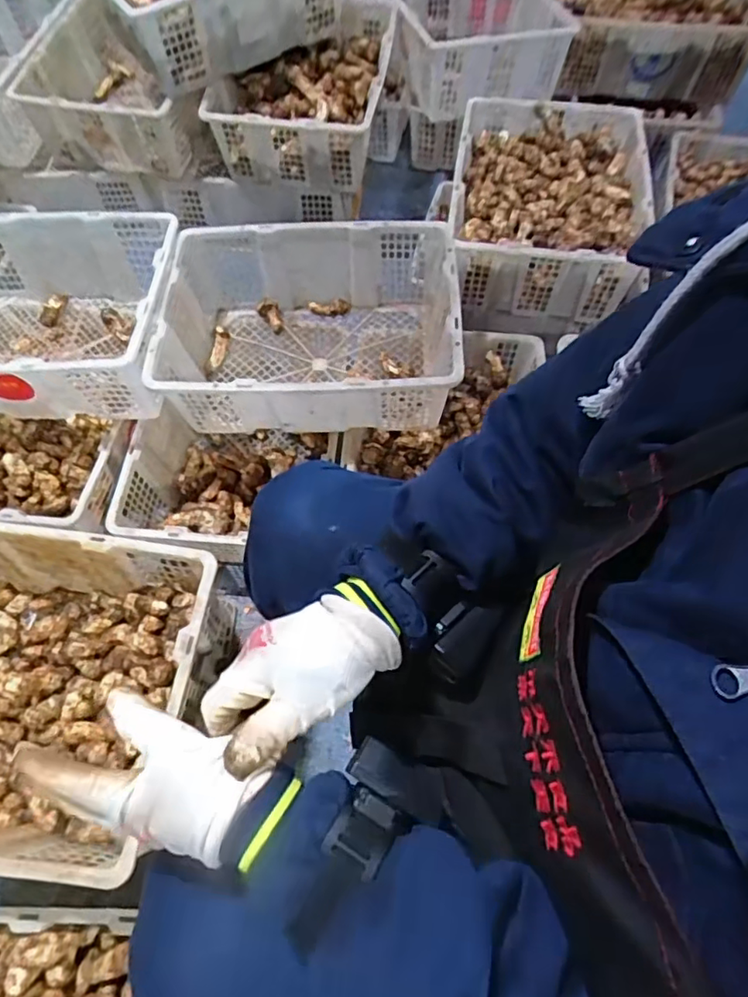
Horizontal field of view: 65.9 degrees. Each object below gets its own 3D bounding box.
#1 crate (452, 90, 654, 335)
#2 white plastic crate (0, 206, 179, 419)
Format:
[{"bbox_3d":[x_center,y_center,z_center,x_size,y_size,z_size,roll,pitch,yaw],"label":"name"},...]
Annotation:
[{"bbox_3d":[0.337,-0.578,1.169,0.339,0.200,0.500,8,61,5],"label":"crate"},{"bbox_3d":[-0.583,-0.308,1.021,0.471,0.183,0.354,2,61,2],"label":"white plastic crate"}]

